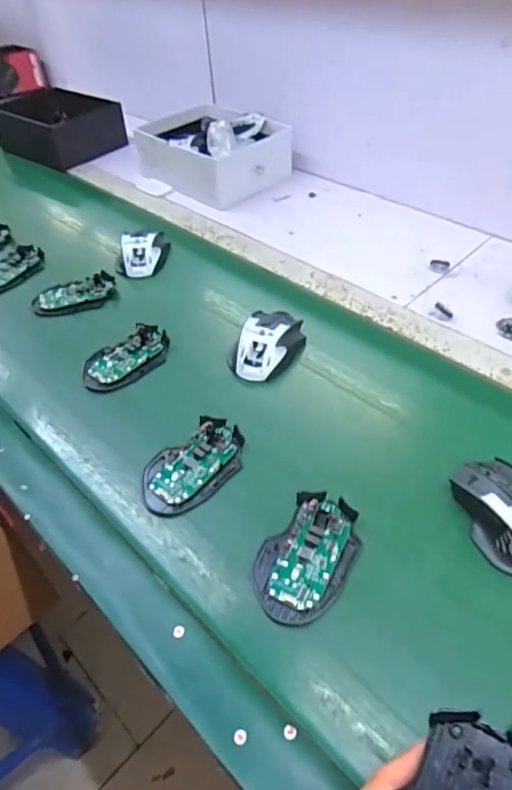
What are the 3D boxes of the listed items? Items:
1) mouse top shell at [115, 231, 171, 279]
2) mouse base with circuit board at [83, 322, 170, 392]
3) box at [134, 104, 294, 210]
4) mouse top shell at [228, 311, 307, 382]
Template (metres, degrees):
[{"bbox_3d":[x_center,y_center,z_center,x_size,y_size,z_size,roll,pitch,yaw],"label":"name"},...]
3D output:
[{"bbox_3d":[-0.168,-0.219,0.769,0.063,0.033,0.099,2,47,7],"label":"mouse top shell"},{"bbox_3d":[-0.156,-0.046,0.620,0.109,0.018,0.062,-29,51,-21],"label":"mouse base with circuit board"},{"bbox_3d":[-0.084,-0.469,0.966,0.261,0.101,0.200,33,57,31],"label":"box"},{"bbox_3d":[0.015,-0.065,0.613,0.071,0.036,0.113,23,52,24],"label":"mouse top shell"}]

